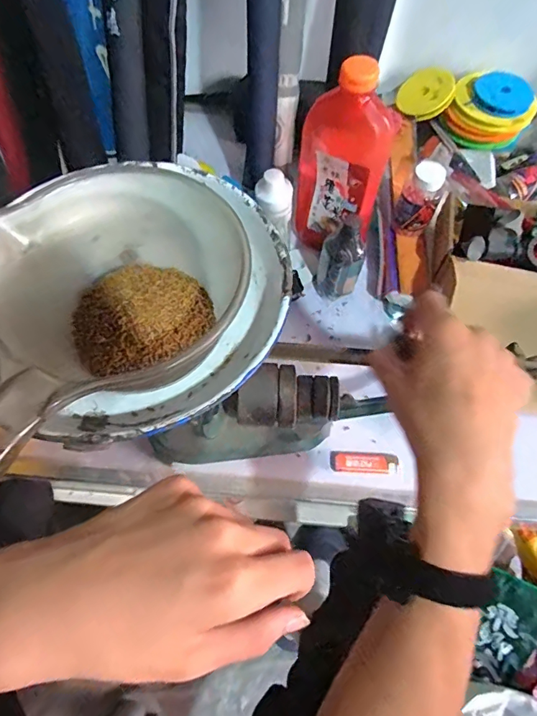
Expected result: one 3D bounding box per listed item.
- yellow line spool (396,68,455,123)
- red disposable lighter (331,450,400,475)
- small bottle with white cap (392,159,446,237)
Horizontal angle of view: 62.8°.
[{"bbox_3d":[0.267,-0.442,0.738,0.084,0.014,0.084,-42,69,20],"label":"yellow line spool"},{"bbox_3d":[0.119,0.129,0.540,0.082,0.014,0.027,3,64,-1],"label":"red disposable lighter"},{"bbox_3d":[0.208,-0.218,0.608,0.053,0.096,0.046,22,65,8],"label":"small bottle with white cap"}]

